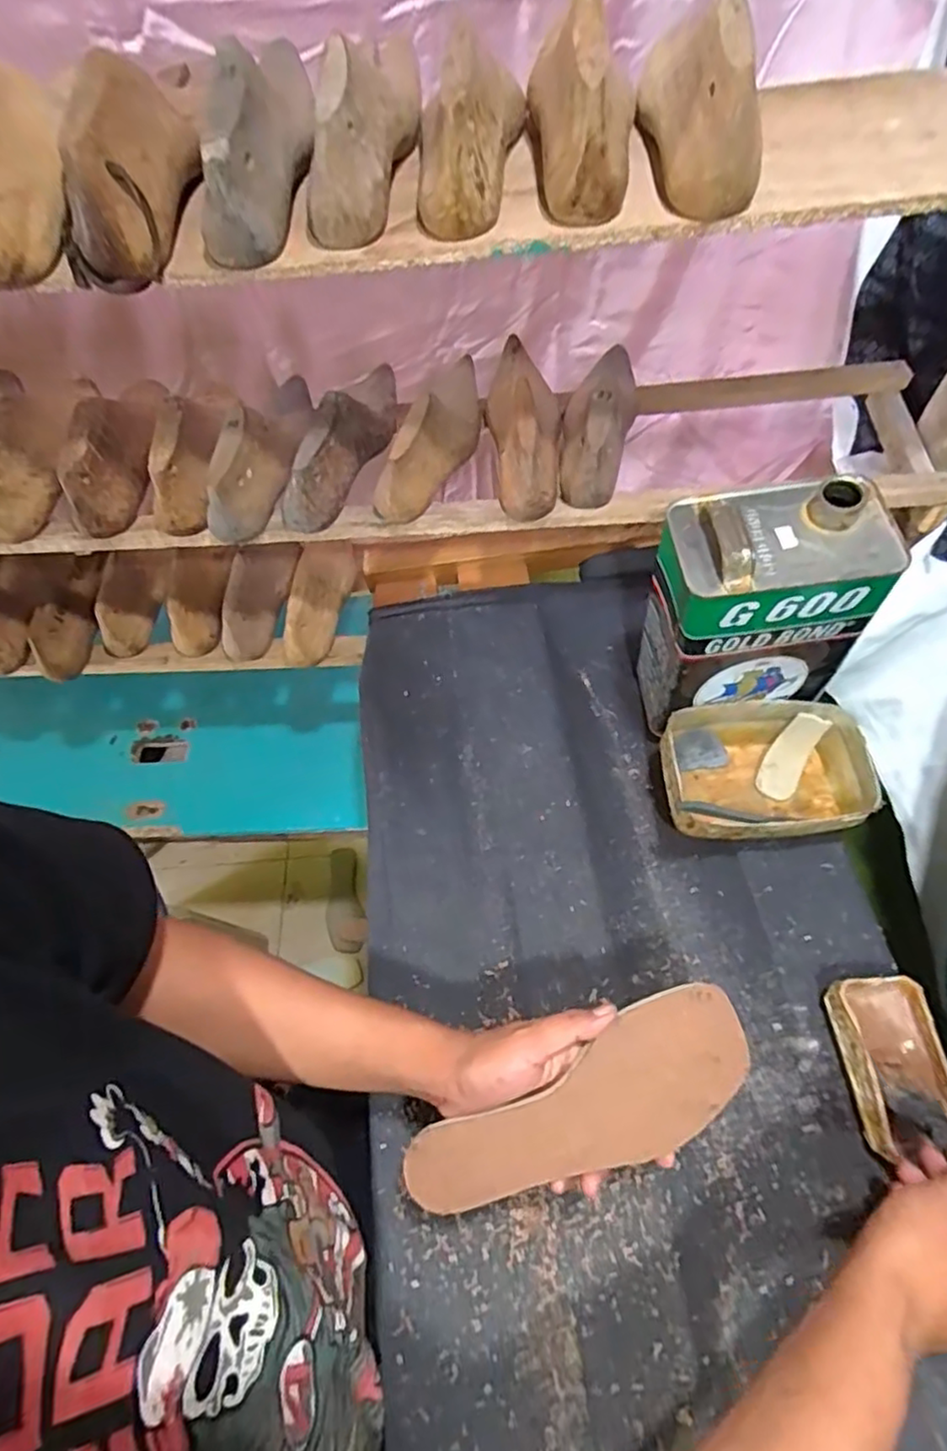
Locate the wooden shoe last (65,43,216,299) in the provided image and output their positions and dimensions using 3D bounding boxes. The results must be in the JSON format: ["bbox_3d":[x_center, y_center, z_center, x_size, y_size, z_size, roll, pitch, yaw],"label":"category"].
[{"bbox_3d":[-0.233,-0.399,0.448,0.064,0.086,0.193,7,75,6],"label":"wooden shoe last"}]

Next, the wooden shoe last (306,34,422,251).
[{"bbox_3d":[-0.076,-0.411,0.446,0.049,0.083,0.165,9,61,7],"label":"wooden shoe last"}]

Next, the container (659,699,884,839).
[{"bbox_3d":[0.278,0.048,0.632,0.192,0.070,0.129,-6,60,-1],"label":"container"}]

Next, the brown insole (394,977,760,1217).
[{"bbox_3d":[0.074,0.260,0.436,0.239,0.015,0.078,-29,70,-2],"label":"brown insole"}]

